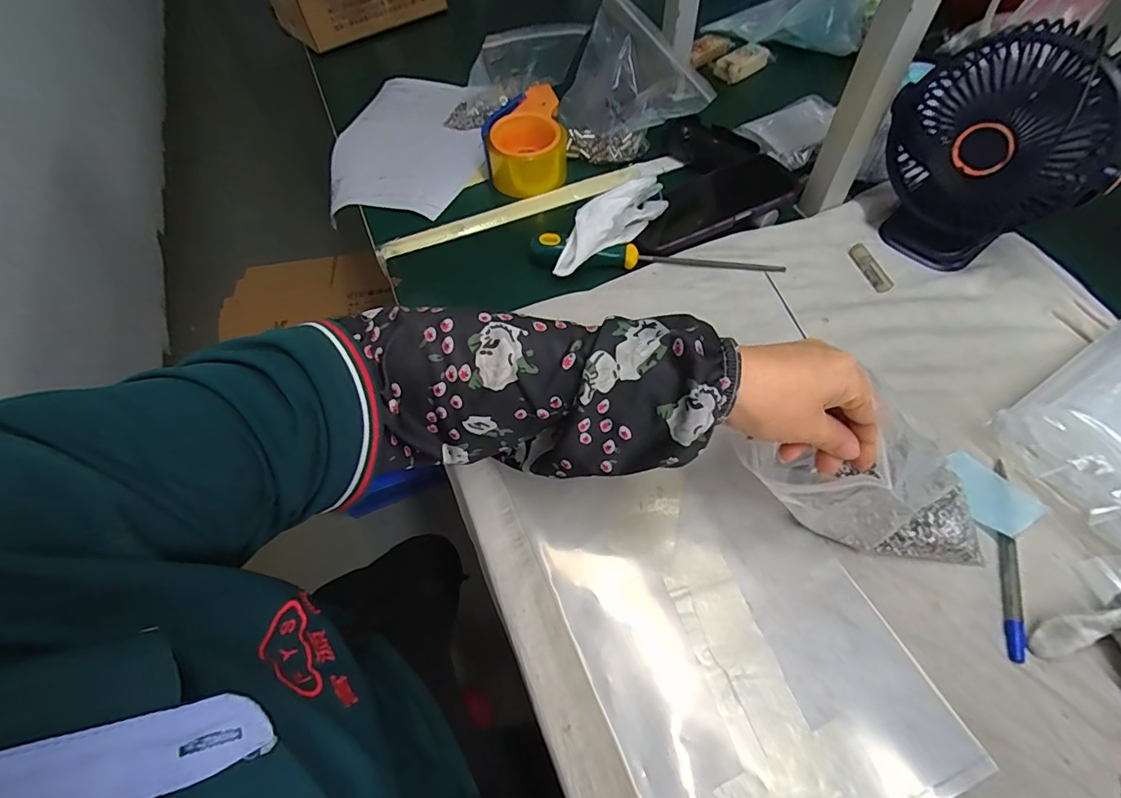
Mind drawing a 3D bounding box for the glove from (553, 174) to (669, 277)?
[{"bbox_3d":[0.054,-0.181,0.494,0.158,0.064,0.032,-36,63,-21],"label":"glove"}]

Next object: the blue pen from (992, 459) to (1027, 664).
[{"bbox_3d":[0.305,0.104,0.334,0.009,0.007,0.141,18,58,12],"label":"blue pen"}]

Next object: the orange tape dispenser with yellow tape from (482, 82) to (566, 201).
[{"bbox_3d":[-0.044,-0.308,0.590,0.093,0.058,0.134,-8,58,-3],"label":"orange tape dispenser with yellow tape"}]

